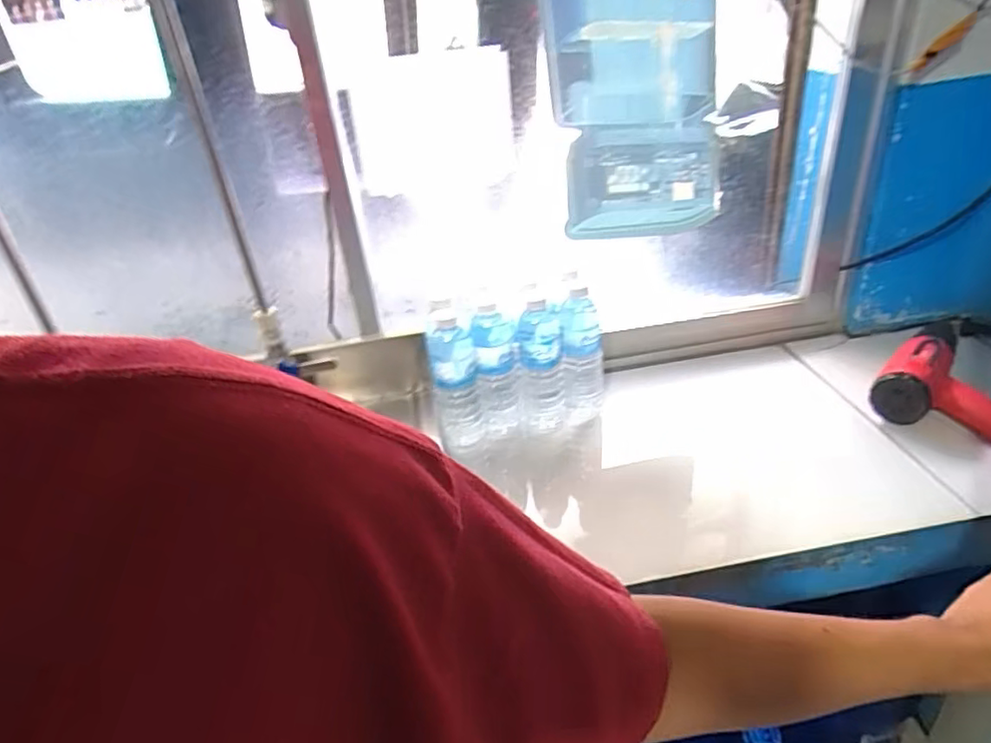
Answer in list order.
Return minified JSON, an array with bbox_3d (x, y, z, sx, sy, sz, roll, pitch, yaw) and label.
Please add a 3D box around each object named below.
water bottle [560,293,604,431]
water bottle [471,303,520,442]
[{"bbox_3d":[0.123,-0.011,0.897,0.058,0.197,0.055,-2,31,8],"label":"water bottle"},{"bbox_3d":[0.000,-0.001,0.886,0.068,0.175,0.076,-7,31,-1],"label":"water bottle"}]

